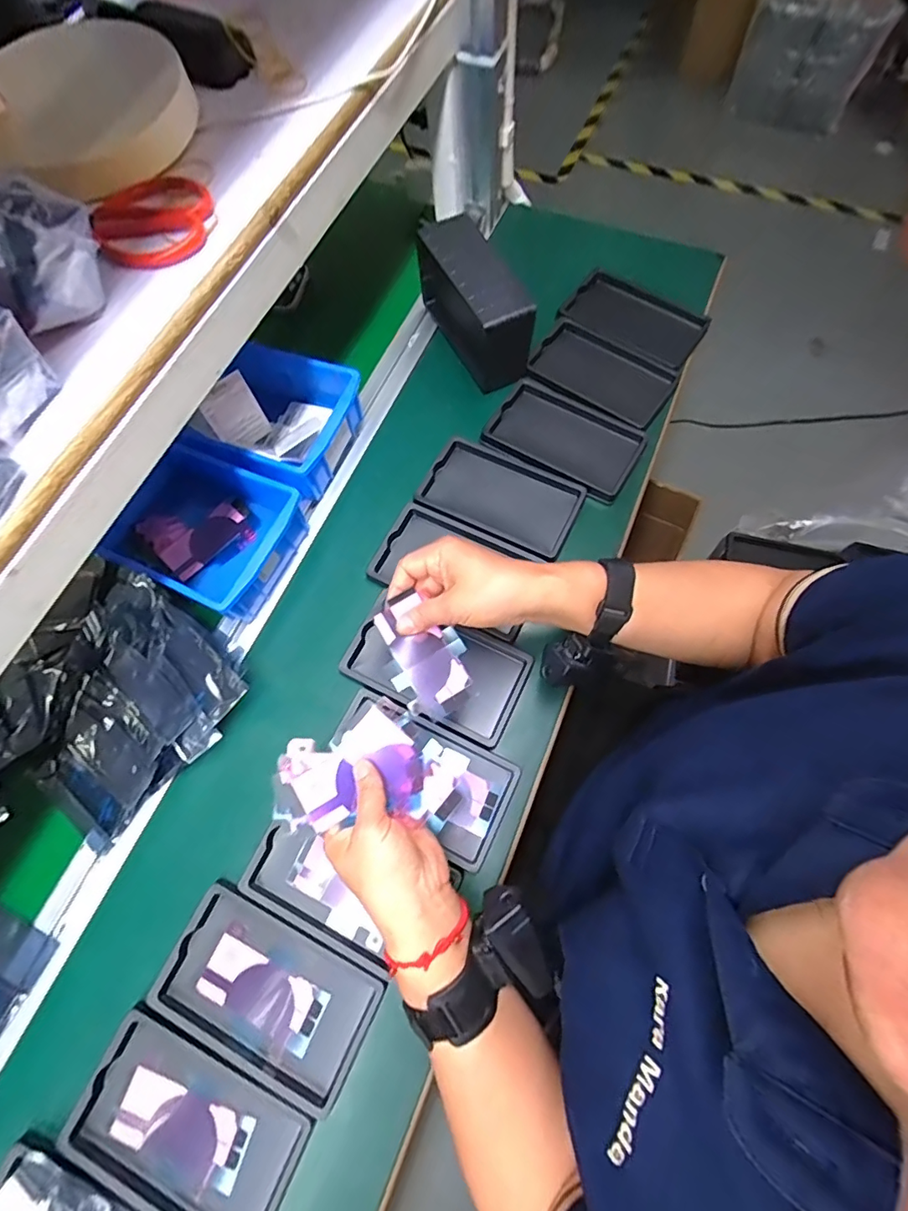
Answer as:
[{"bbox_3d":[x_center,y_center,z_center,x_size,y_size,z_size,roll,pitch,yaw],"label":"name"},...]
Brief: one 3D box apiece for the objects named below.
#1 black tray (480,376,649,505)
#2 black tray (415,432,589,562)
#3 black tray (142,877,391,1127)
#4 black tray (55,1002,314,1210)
[{"bbox_3d":[0.123,-0.184,0.565,0.159,0.024,0.100,30,73,11],"label":"black tray"},{"bbox_3d":[0.050,-0.115,0.540,0.160,0.019,0.097,28,72,10],"label":"black tray"},{"bbox_3d":[-0.143,0.296,0.392,0.159,0.015,0.094,26,72,9],"label":"black tray"},{"bbox_3d":[-0.191,0.377,0.365,0.160,0.013,0.097,25,72,9],"label":"black tray"}]

